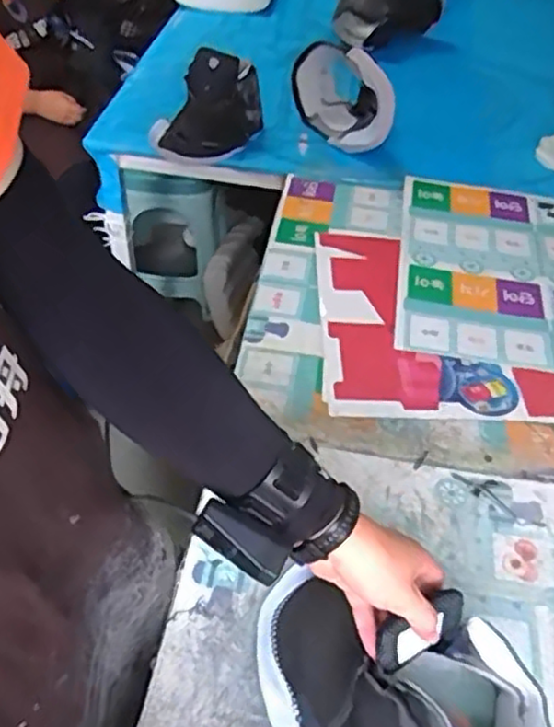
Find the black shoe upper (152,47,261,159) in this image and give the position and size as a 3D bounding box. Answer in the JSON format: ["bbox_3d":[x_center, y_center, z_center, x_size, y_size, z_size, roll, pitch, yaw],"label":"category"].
[{"bbox_3d":[-0.138,-0.495,1.330,0.216,0.143,0.151,2,47,-3],"label":"black shoe upper"}]

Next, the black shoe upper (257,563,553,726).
[{"bbox_3d":[0.092,0.279,0.609,0.265,0.155,0.158,26,50,19],"label":"black shoe upper"}]

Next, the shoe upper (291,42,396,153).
[{"bbox_3d":[0.125,-0.536,1.370,0.100,0.170,0.268,-15,50,-17],"label":"shoe upper"}]

